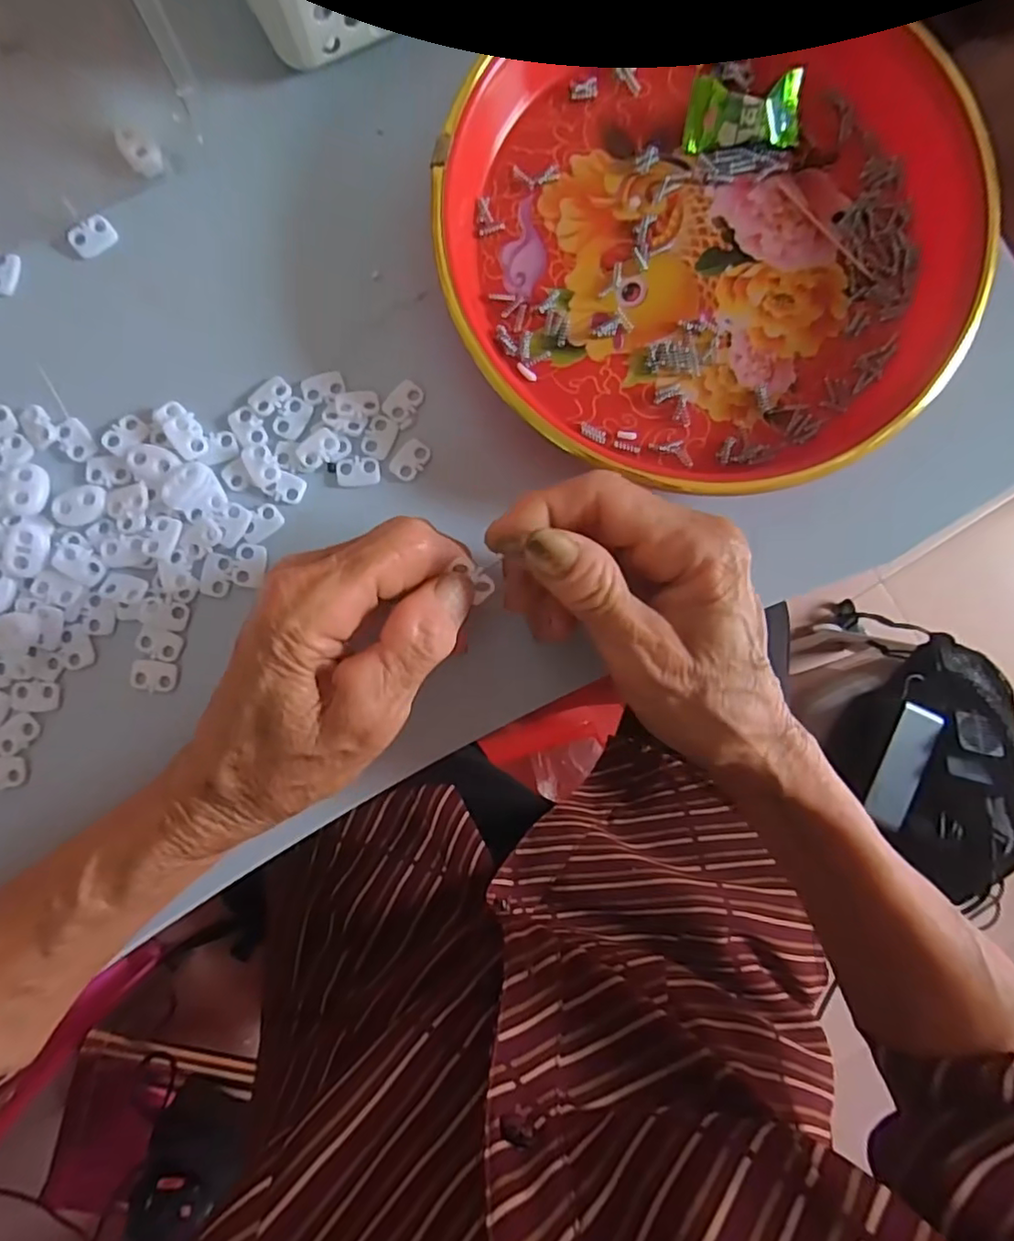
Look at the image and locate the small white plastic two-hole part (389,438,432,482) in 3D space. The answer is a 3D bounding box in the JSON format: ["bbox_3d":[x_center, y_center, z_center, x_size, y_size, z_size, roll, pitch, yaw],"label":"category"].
[{"bbox_3d":[-0.042,-0.069,0.259,0.012,0.004,0.018,41,85,-2],"label":"small white plastic two-hole part"}]

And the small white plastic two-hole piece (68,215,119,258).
[{"bbox_3d":[-0.178,-0.165,0.260,0.019,0.005,0.011,-40,91,-6],"label":"small white plastic two-hole piece"}]

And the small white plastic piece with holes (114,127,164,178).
[{"bbox_3d":[-0.157,-0.201,0.258,0.013,0.004,0.024,-36,91,-6],"label":"small white plastic piece with holes"}]

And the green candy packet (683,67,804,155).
[{"bbox_3d":[0.101,-0.217,0.258,0.047,0.016,0.025,-4,88,-5],"label":"green candy packet"}]

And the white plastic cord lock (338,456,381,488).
[{"bbox_3d":[-0.064,-0.064,0.258,0.018,0.004,0.012,-4,88,-5],"label":"white plastic cord lock"}]

